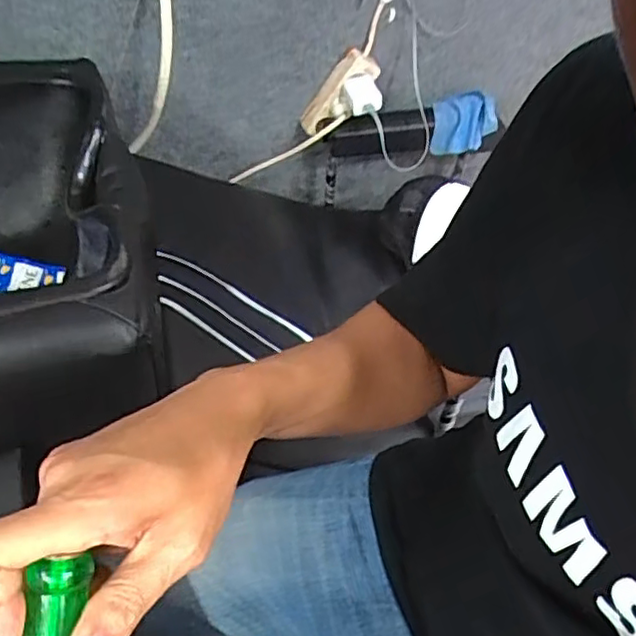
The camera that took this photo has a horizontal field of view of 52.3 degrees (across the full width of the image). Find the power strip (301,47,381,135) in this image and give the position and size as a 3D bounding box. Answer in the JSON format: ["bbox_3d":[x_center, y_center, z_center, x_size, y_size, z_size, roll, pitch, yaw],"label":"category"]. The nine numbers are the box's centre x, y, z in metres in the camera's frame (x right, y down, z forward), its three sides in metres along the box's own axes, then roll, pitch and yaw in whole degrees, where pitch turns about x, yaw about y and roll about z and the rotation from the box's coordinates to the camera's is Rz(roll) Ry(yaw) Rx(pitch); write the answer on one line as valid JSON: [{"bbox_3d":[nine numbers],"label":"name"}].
[{"bbox_3d":[0.034,-0.382,1.108,0.054,0.164,0.034,20,35,-40],"label":"power strip"}]

